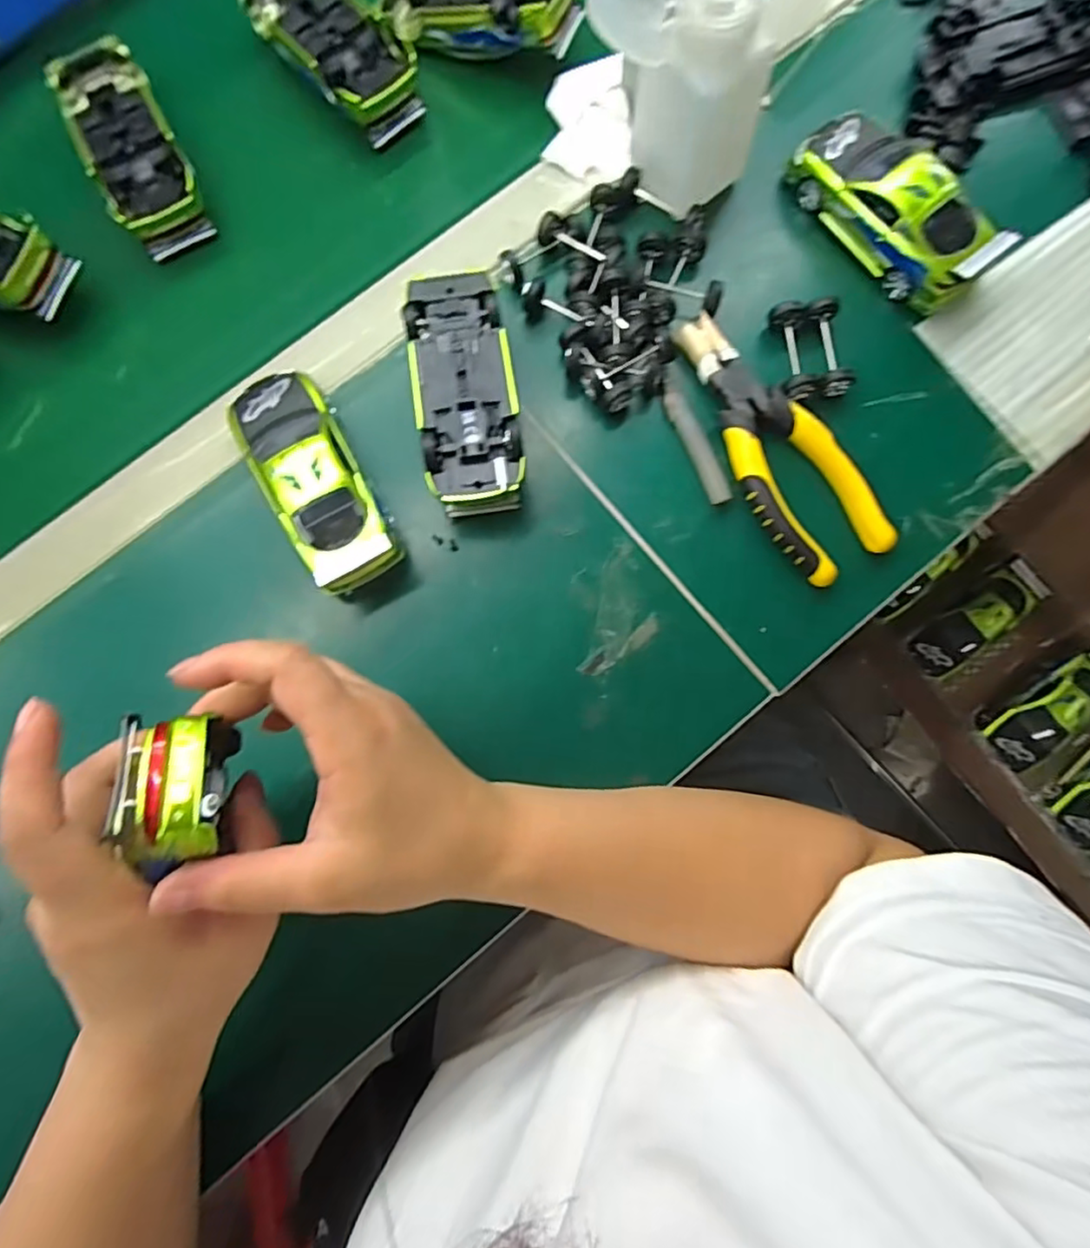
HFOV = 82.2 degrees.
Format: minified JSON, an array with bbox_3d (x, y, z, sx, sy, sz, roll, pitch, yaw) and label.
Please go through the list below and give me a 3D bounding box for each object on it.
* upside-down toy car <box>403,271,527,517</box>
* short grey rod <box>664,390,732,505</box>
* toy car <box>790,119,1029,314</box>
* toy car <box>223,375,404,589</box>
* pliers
[{"bbox_3d":[-0.043,-0.127,0.349,0.053,0.040,0.127,-9,81,-1],"label":"upside-down toy car"},{"bbox_3d":[0.087,-0.101,0.357,0.013,0.007,0.071,-23,81,-3],"label":"short grey rod"},{"bbox_3d":[0.203,-0.243,0.358,0.054,0.037,0.128,-40,84,-4],"label":"toy car"},{"bbox_3d":[-0.127,-0.079,0.343,0.054,0.042,0.127,-30,82,-4],"label":"toy car"},{"bbox_3d":[0.126,-0.101,0.351,0.053,0.017,0.163,-30,83,-3],"label":"pliers"}]

